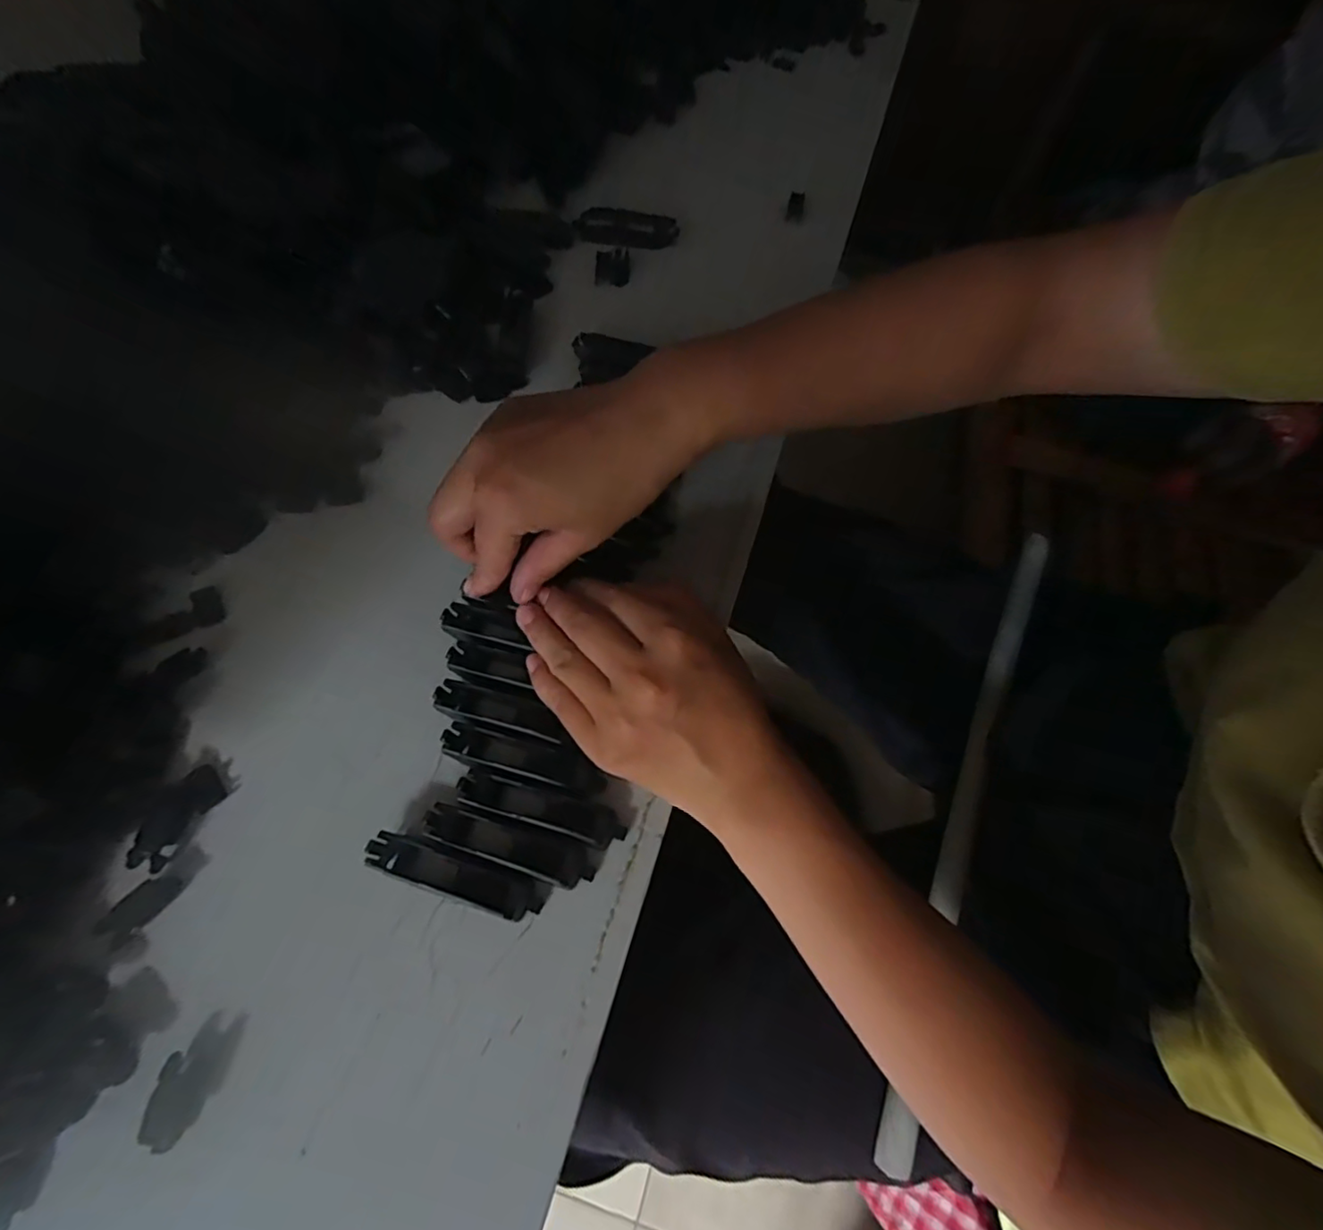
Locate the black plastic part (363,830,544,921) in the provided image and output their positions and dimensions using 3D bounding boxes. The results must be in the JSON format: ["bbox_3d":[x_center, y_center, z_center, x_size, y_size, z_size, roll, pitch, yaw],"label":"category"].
[{"bbox_3d":[-0.088,0.110,0.261,0.074,0.016,0.018,17,66,5],"label":"black plastic part"}]

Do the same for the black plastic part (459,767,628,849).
[{"bbox_3d":[-0.053,0.086,0.274,0.075,0.014,0.017,17,66,5],"label":"black plastic part"}]

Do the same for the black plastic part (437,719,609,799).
[{"bbox_3d":[-0.064,0.066,0.281,0.075,0.014,0.017,13,66,3],"label":"black plastic part"}]

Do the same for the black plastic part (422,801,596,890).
[{"bbox_3d":[-0.066,0.099,0.267,0.073,0.014,0.018,17,66,5],"label":"black plastic part"}]

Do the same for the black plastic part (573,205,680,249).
[{"bbox_3d":[-0.026,-0.284,0.447,0.073,0.014,0.019,4,66,-1],"label":"black plastic part"}]

